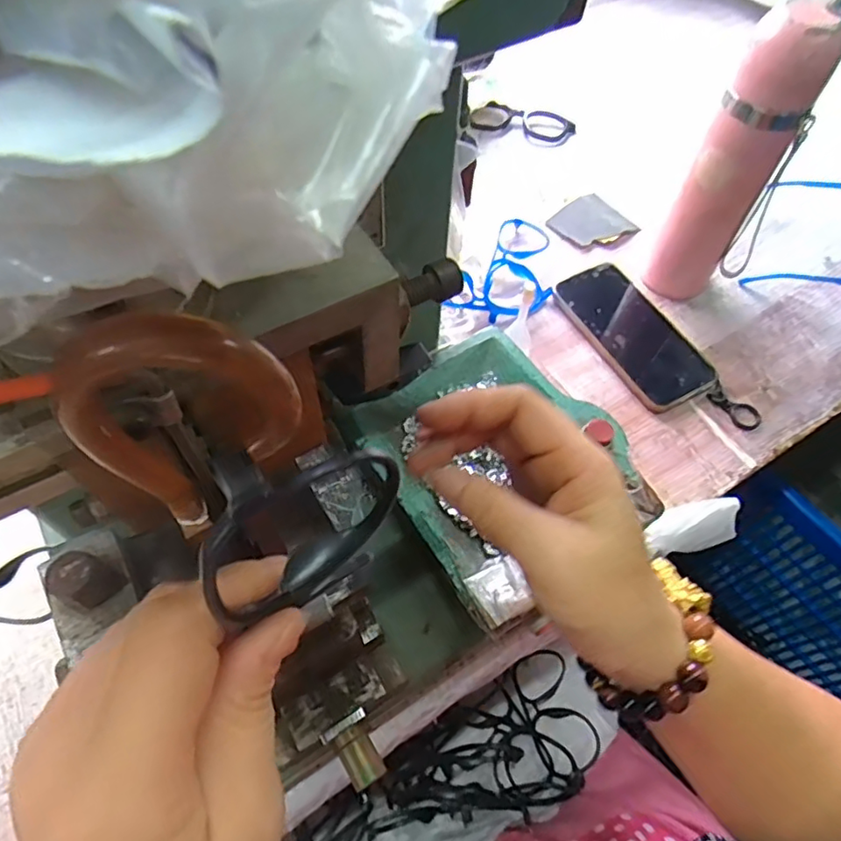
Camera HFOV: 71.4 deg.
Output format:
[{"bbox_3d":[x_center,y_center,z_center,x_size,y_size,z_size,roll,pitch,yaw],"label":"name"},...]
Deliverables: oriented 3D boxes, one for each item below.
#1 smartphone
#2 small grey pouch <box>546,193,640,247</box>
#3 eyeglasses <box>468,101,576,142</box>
[{"bbox_3d":[0.201,-0.083,0.545,0.086,0.011,0.158,-25,63,-15],"label":"smartphone"},{"bbox_3d":[0.184,-0.211,0.623,0.074,0.010,0.068,-35,66,-19],"label":"small grey pouch"},{"bbox_3d":[0.124,-0.368,0.710,0.128,0.022,0.051,6,59,3],"label":"eyeglasses"}]

